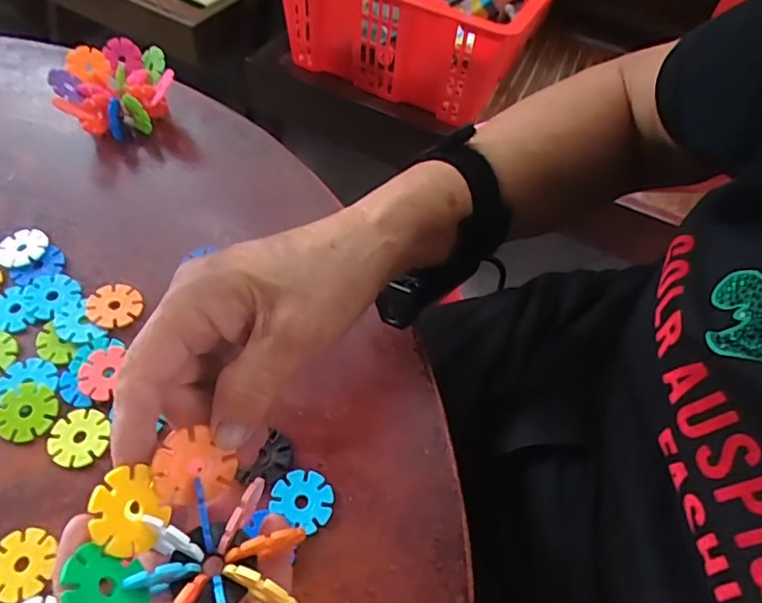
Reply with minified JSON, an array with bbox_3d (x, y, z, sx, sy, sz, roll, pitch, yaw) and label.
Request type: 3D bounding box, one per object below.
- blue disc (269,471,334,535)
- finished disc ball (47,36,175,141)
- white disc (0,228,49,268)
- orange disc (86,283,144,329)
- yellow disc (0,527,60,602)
[{"bbox_3d":[-0.040,0.101,0.292,0.031,0.004,0.027,27,60,13],"label":"blue disc"},{"bbox_3d":[-0.200,-0.158,0.432,0.082,0.043,0.069,-18,60,-14],"label":"finished disc ball"},{"bbox_3d":[-0.233,-0.035,0.368,0.031,0.004,0.030,2,57,-3],"label":"white disc"},{"bbox_3d":[-0.162,0.002,0.343,0.031,0.004,0.030,2,57,-3],"label":"orange disc"},{"bbox_3d":[-0.171,0.124,0.269,0.030,0.004,0.030,2,57,-3],"label":"yellow disc"}]

